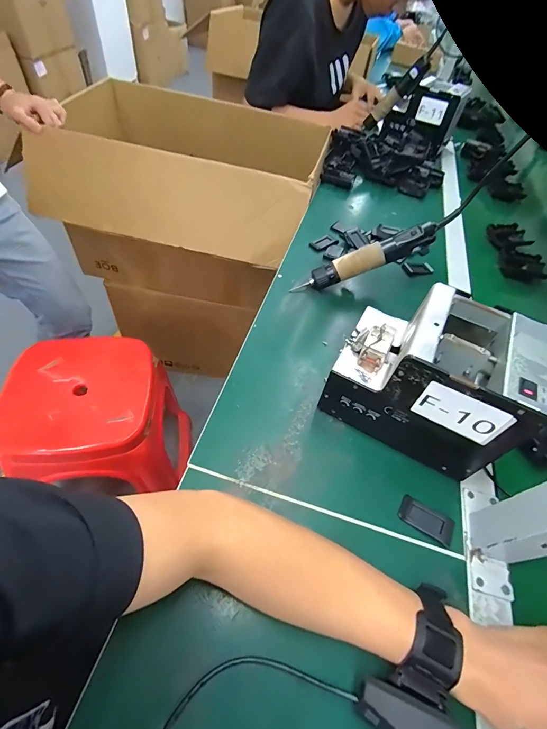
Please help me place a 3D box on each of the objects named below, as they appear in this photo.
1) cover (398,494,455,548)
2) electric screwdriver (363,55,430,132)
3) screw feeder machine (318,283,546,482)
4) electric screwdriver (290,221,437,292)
[{"bbox_3d":[0.160,0.162,0.356,0.055,0.008,0.028,28,57,15],"label":"cover"},{"bbox_3d":[0.323,-0.713,0.908,0.042,0.189,0.041,33,51,-22],"label":"electric screwdriver"},{"bbox_3d":[0.167,0.009,0.383,0.173,0.147,0.125,25,56,13],"label":"screw feeder machine"},{"bbox_3d":[0.144,-0.165,0.535,0.225,0.029,0.029,-22,56,6],"label":"electric screwdriver"}]

